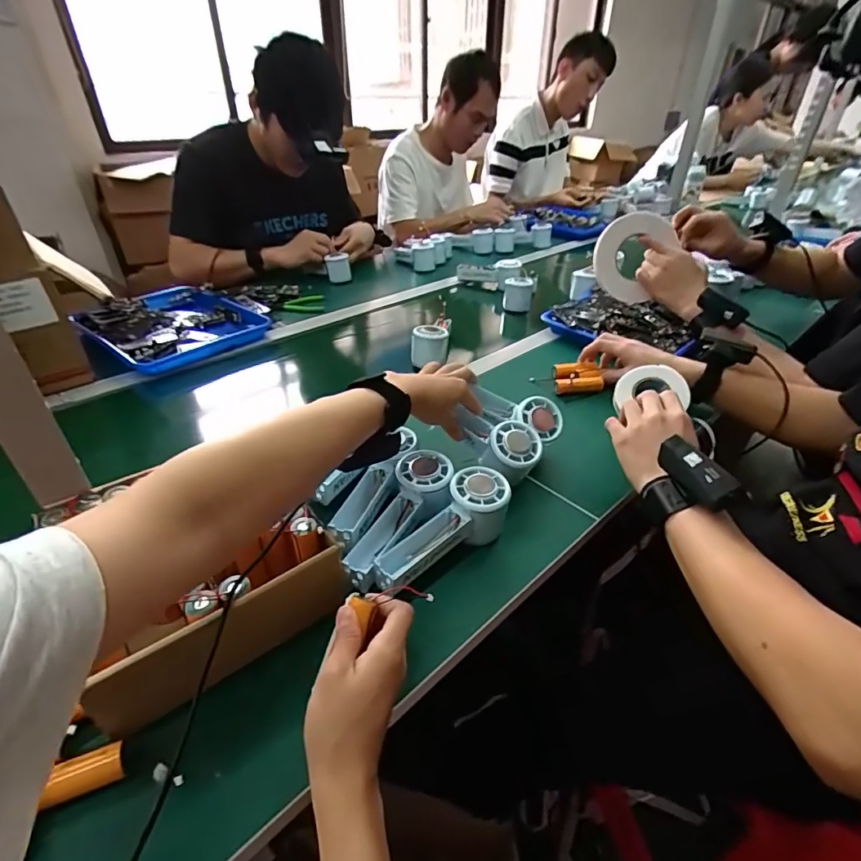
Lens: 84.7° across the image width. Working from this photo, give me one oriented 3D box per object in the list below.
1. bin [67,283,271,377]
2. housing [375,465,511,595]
[{"bbox_3d":[-0.476,-0.196,0.855,0.300,0.048,0.279,26,44,32],"label":"bin"},{"bbox_3d":[0.015,0.096,0.440,0.150,0.061,0.050,-30,45,-34],"label":"housing"}]

